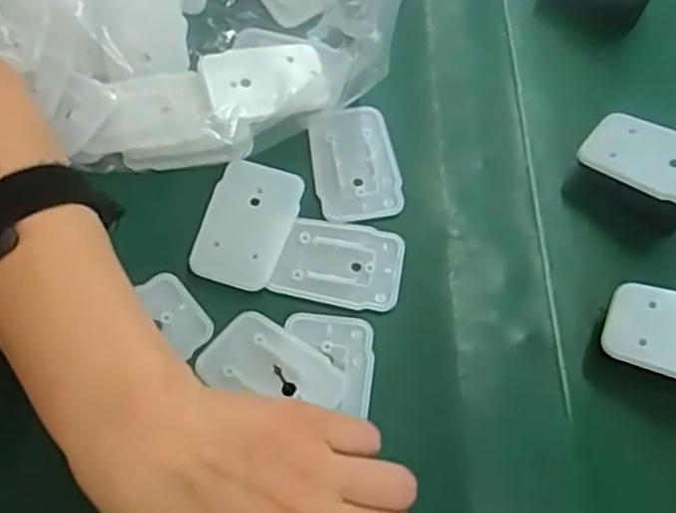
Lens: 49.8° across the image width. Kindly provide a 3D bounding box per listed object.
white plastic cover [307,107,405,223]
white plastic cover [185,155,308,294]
[{"bbox_3d":[0.009,-0.052,0.393,0.044,0.008,0.066,-8,67,-7],"label":"white plastic cover"},{"bbox_3d":[-0.047,-0.017,0.377,0.043,0.005,0.067,19,67,4],"label":"white plastic cover"}]

